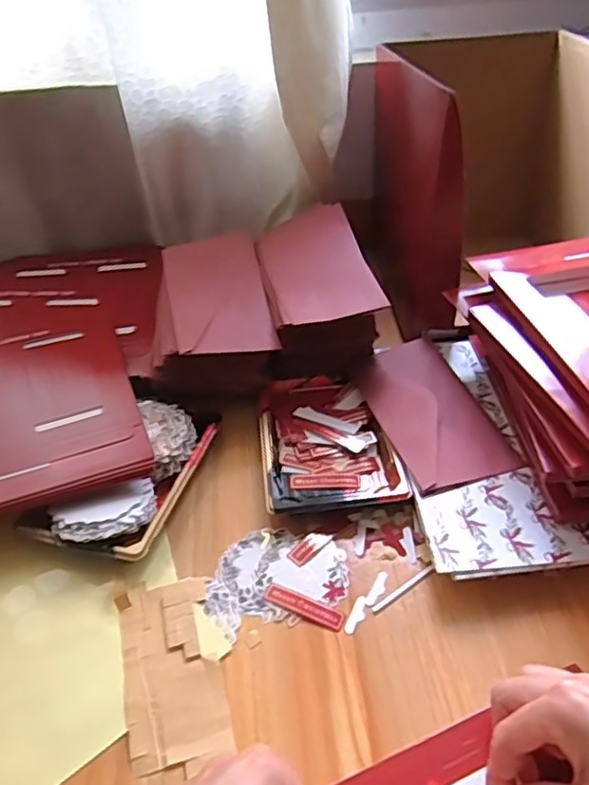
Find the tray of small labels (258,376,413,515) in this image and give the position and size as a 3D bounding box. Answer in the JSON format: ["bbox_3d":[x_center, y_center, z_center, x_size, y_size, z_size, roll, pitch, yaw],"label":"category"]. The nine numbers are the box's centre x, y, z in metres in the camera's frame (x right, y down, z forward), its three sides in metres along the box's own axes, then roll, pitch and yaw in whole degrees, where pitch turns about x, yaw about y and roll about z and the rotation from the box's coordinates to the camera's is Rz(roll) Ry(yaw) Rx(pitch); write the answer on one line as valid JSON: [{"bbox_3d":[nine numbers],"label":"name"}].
[{"bbox_3d":[0.027,0.045,0.553,0.111,0.030,0.149,-7,39,-2],"label":"tray of small labels"}]

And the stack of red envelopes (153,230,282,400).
[{"bbox_3d":[-0.083,-0.079,0.627,0.112,0.074,0.186,-10,40,-6],"label":"stack of red envelopes"}]

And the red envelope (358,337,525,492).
[{"bbox_3d":[0.115,0.012,0.549,0.089,0.010,0.173,-12,42,-11],"label":"red envelope"}]

